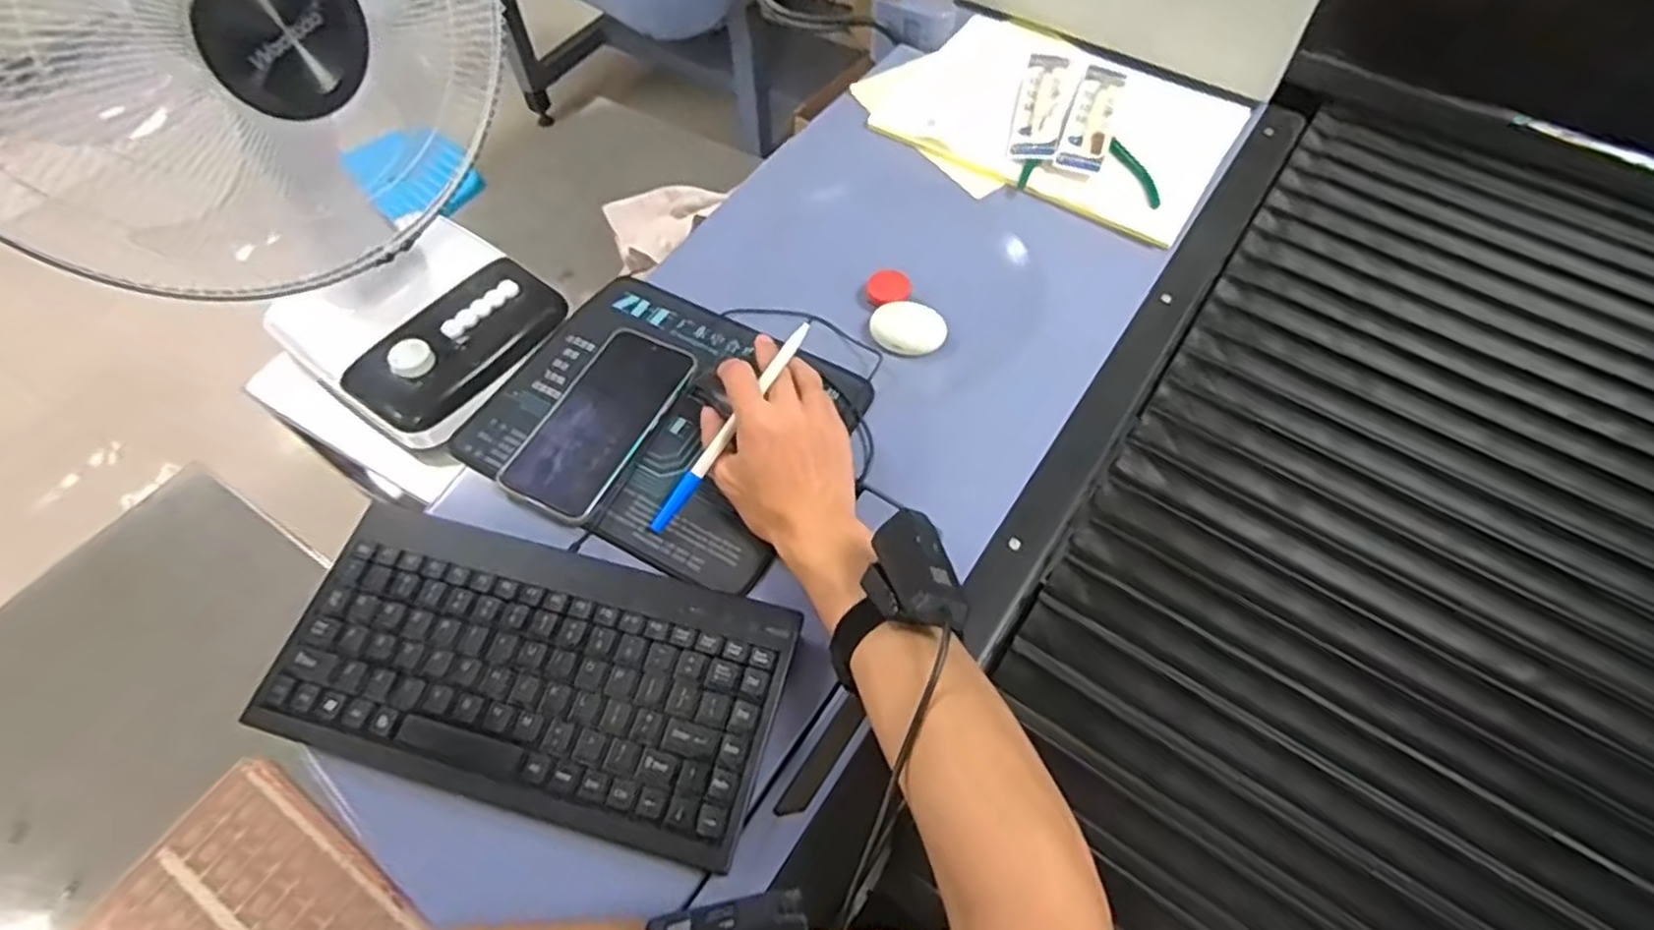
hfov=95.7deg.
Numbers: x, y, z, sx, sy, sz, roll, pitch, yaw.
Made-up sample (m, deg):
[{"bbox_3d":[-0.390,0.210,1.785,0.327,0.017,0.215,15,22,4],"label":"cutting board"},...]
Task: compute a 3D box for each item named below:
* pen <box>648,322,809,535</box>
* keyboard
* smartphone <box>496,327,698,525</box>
[{"bbox_3d":[-0.066,-0.025,0.506,0.012,0.006,0.172,37,92,17],"label":"pen"},{"bbox_3d":[-0.174,0.124,0.452,0.290,0.027,0.144,13,60,8],"label":"keyboard"},{"bbox_3d":[-0.167,-0.033,0.554,0.079,0.014,0.158,23,62,13],"label":"smartphone"}]

